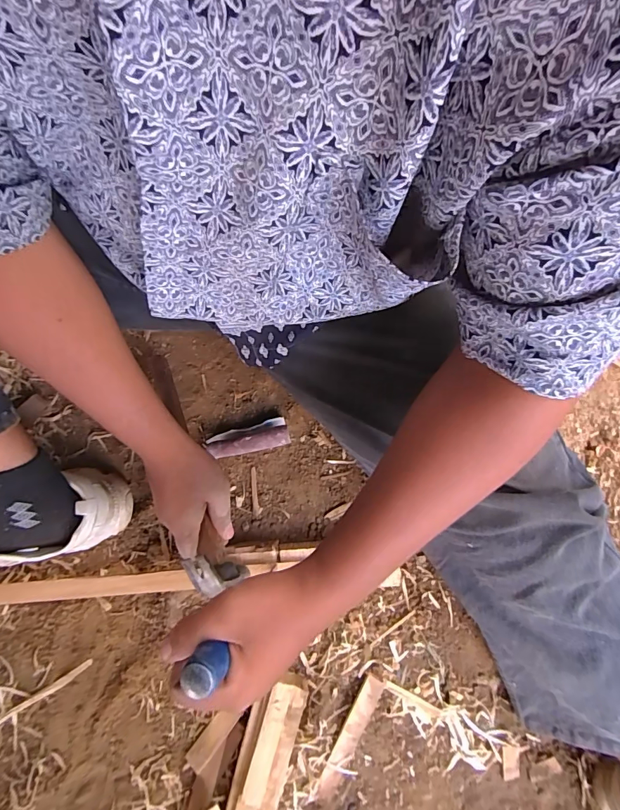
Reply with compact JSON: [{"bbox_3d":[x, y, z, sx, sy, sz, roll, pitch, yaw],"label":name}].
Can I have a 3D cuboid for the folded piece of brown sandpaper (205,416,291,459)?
[{"bbox_3d":[-0.077,0.043,0.523,0.099,0.019,0.036,-15,78,-4],"label":"folded piece of brown sandpaper"}]

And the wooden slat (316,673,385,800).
[{"bbox_3d":[0.047,0.391,0.492,0.026,0.005,0.154,25,90,-5],"label":"wooden slat"}]

